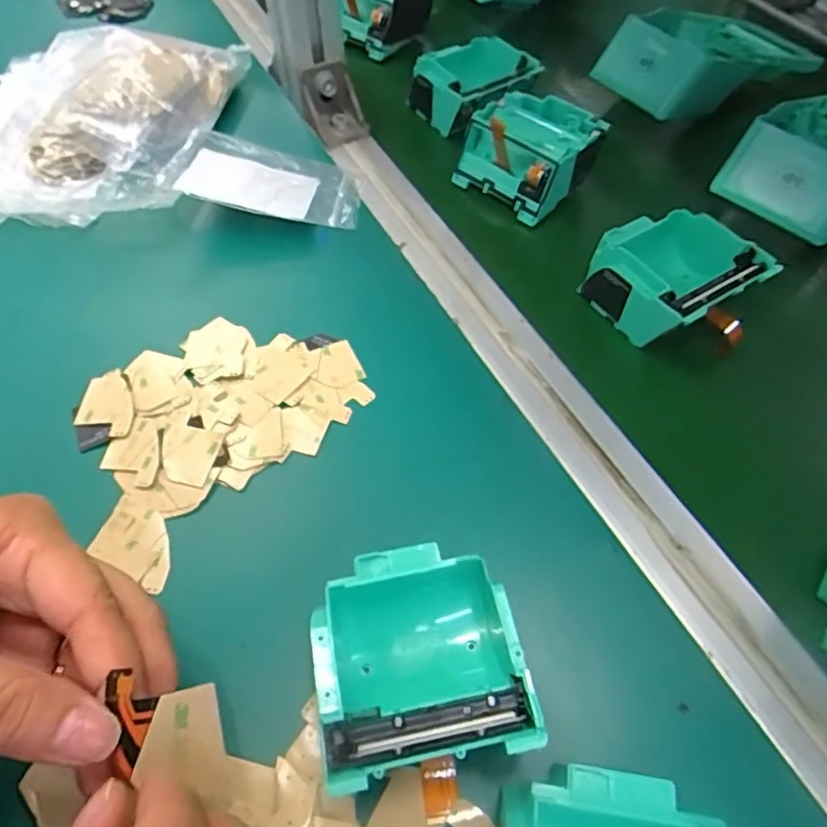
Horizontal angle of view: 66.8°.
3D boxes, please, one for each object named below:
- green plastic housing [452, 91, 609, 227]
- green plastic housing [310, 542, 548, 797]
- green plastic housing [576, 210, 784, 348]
[{"bbox_3d":[0.078,-0.174,0.421,0.075,0.046,0.071,36,62,21],"label":"green plastic housing"},{"bbox_3d":[0.001,0.091,0.236,0.072,0.038,0.077,-9,56,-8],"label":"green plastic housing"},{"bbox_3d":[0.144,-0.078,0.356,0.073,0.040,0.076,-30,61,-20],"label":"green plastic housing"}]

